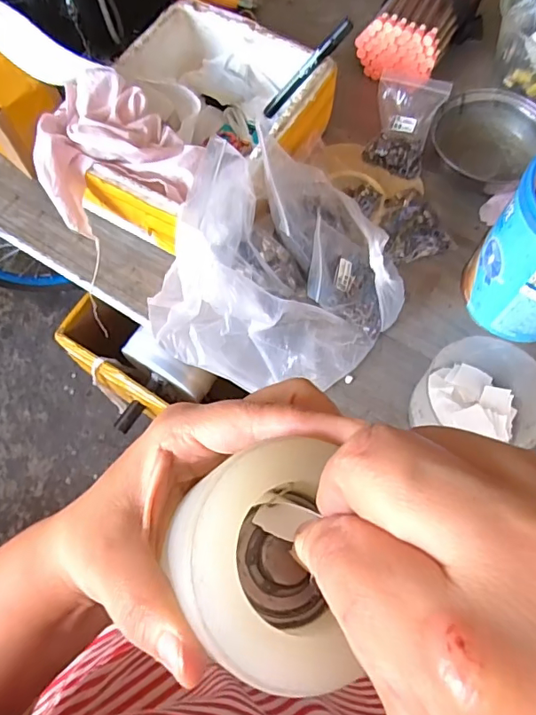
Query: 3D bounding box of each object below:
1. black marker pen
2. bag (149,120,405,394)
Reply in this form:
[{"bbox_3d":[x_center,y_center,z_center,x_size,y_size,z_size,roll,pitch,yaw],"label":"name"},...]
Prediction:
[{"bbox_3d":[0.046,-0.341,0.596,0.138,0.017,0.017,-35,61,35],"label":"black marker pen"},{"bbox_3d":[0.018,-0.085,0.510,0.221,0.164,0.243,28,71,14],"label":"bag"}]

